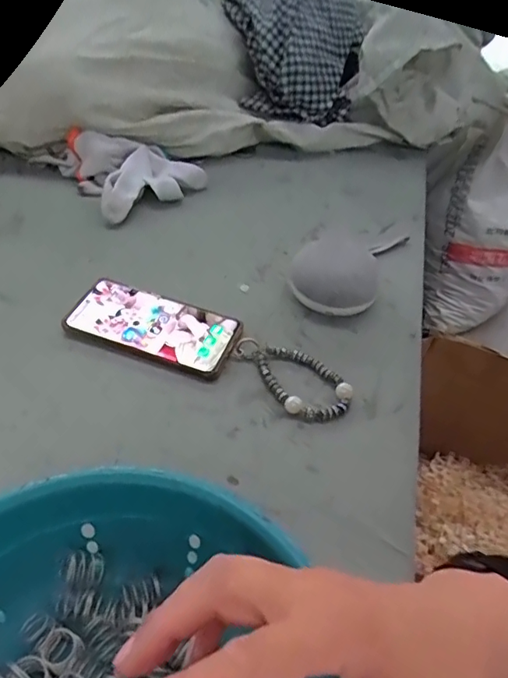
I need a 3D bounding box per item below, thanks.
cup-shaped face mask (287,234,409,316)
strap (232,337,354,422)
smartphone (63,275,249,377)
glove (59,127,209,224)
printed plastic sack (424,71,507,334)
[{"bbox_3d":[0.097,-0.077,0.578,0.100,0.046,0.110,27,50,19],"label":"cup-shaped face mask"},{"bbox_3d":[0.039,0.032,0.492,0.062,0.012,0.116,-28,55,-28],"label":"strap"},{"bbox_3d":[-0.101,-0.014,0.527,0.167,0.014,0.078,17,47,11],"label":"smartphone"},{"bbox_3d":[-0.161,-0.235,0.701,0.155,0.052,0.158,-26,54,-27],"label":"glove"},{"bbox_3d":[0.595,-0.319,1.297,0.304,0.718,0.180,6,46,1],"label":"printed plastic sack"}]

